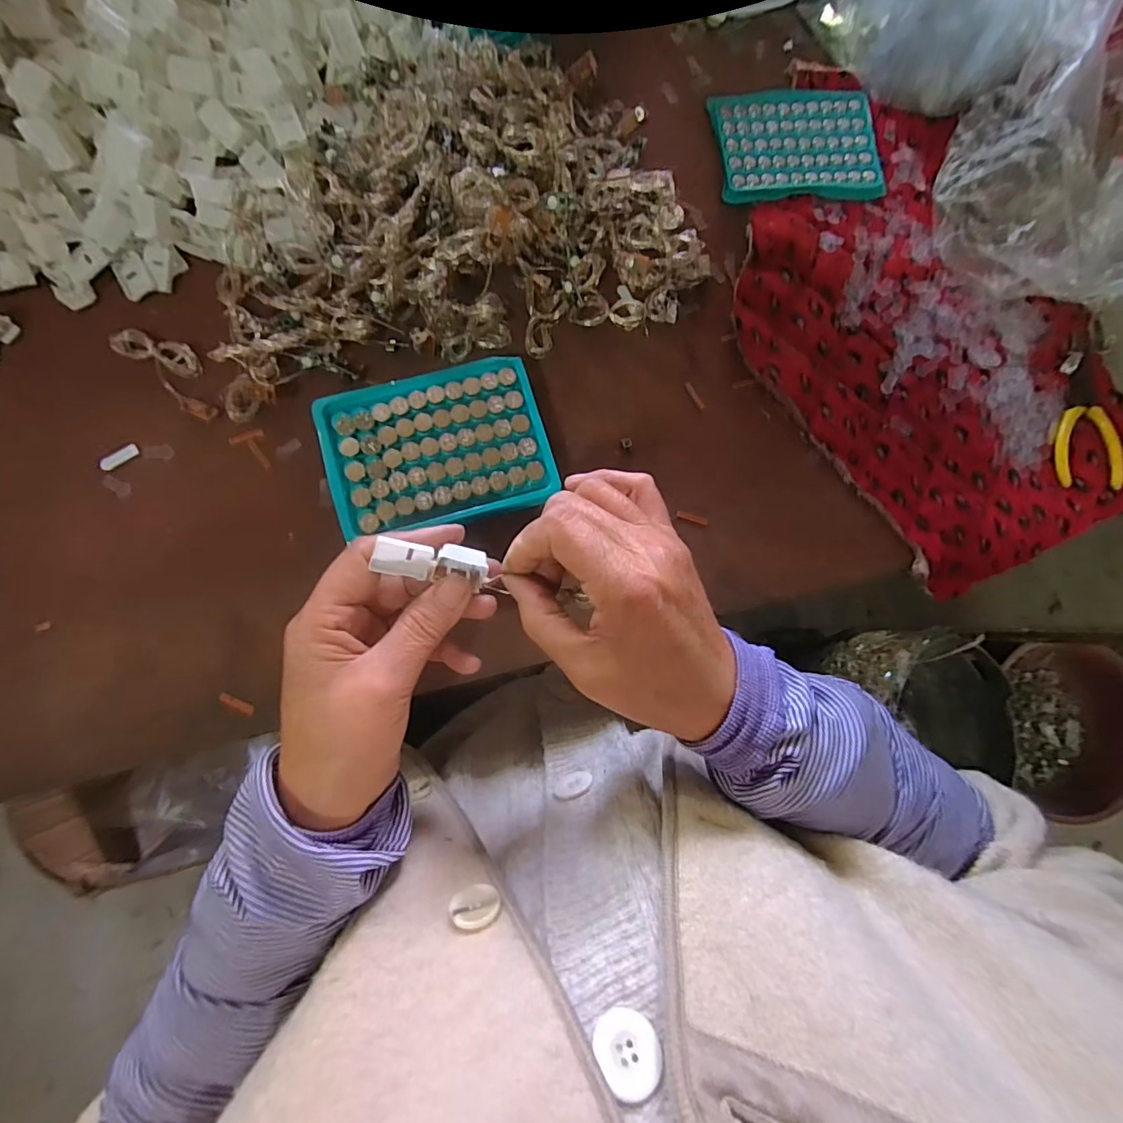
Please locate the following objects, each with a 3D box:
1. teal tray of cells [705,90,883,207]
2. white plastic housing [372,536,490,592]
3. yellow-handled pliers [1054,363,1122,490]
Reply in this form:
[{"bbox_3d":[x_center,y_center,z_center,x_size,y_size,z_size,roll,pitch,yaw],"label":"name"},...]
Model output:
[{"bbox_3d":[0.183,-0.324,0.394,0.124,0.010,0.095,-5,84,-6],"label":"teal tray of cells"},{"bbox_3d":[-0.063,0.001,0.252,0.053,0.011,0.018,5,83,-22],"label":"white plastic housing"},{"bbox_3d":[0.401,-0.105,0.386,0.054,0.006,0.098,1,83,-5],"label":"yellow-handled pliers"}]

